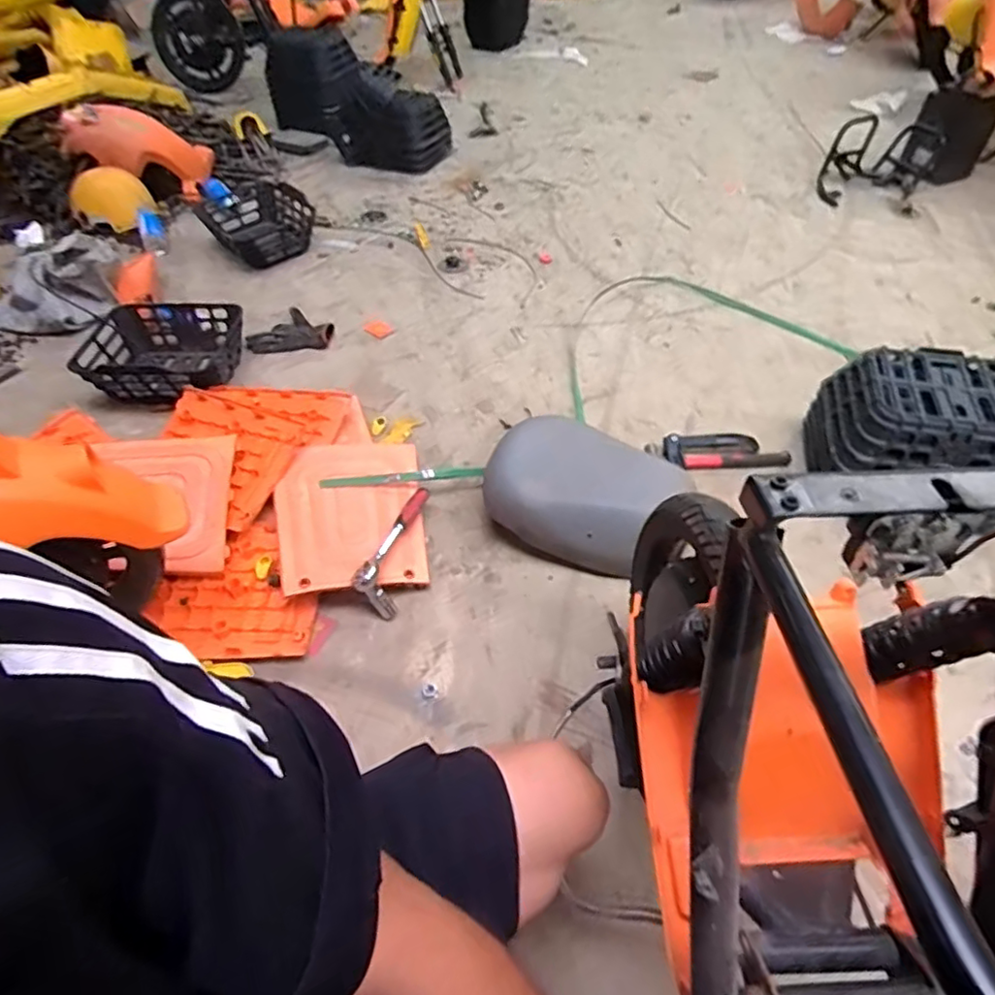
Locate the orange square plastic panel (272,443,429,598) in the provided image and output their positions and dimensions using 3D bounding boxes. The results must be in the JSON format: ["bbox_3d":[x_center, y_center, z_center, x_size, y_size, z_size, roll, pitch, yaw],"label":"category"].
[{"bbox_3d":[-0.262,0.023,1.092,0.248,0.028,0.324,-5,50,-12],"label":"orange square plastic panel"}]

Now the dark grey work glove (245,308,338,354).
[{"bbox_3d":[-0.511,-0.410,1.516,0.201,0.032,0.136,-10,51,-7],"label":"dark grey work glove"}]

